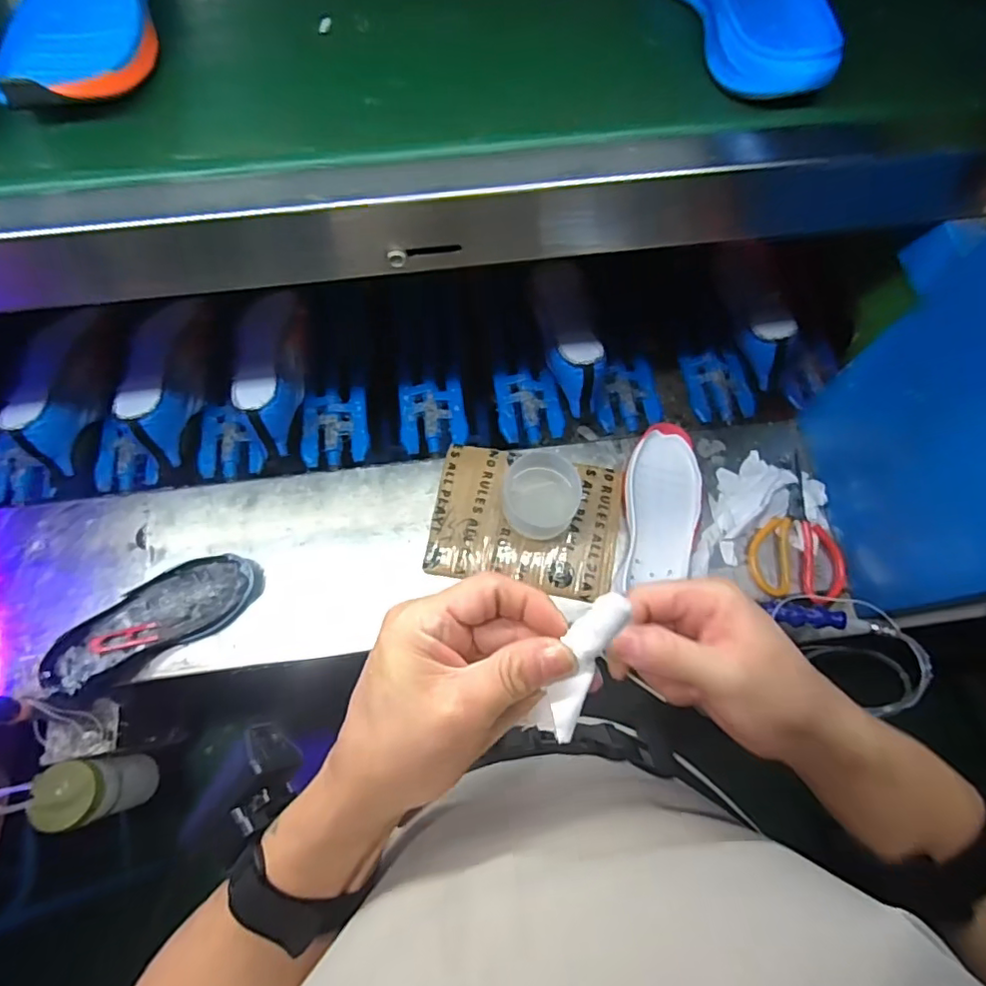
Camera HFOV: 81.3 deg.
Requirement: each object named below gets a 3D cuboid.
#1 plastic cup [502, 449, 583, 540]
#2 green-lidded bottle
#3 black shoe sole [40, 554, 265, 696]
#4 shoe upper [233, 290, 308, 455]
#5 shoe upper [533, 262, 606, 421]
[{"bbox_3d":[0.059,0.003,0.719,0.093,0.051,0.102,0,73,-1],"label":"plastic cup"},{"bbox_3d":[-0.492,0.365,0.712,0.086,0.118,0.070,-10,73,-4],"label":"green-lidded bottle"},{"bbox_3d":[-0.397,0.144,0.680,0.238,0.050,0.090,-27,75,-9],"label":"black shoe sole"},{"bbox_3d":[-0.312,-0.176,0.799,0.091,0.098,0.240,2,73,0],"label":"shoe upper"},{"bbox_3d":[0.106,-0.239,0.824,0.090,0.108,0.263,-2,73,-2],"label":"shoe upper"}]

